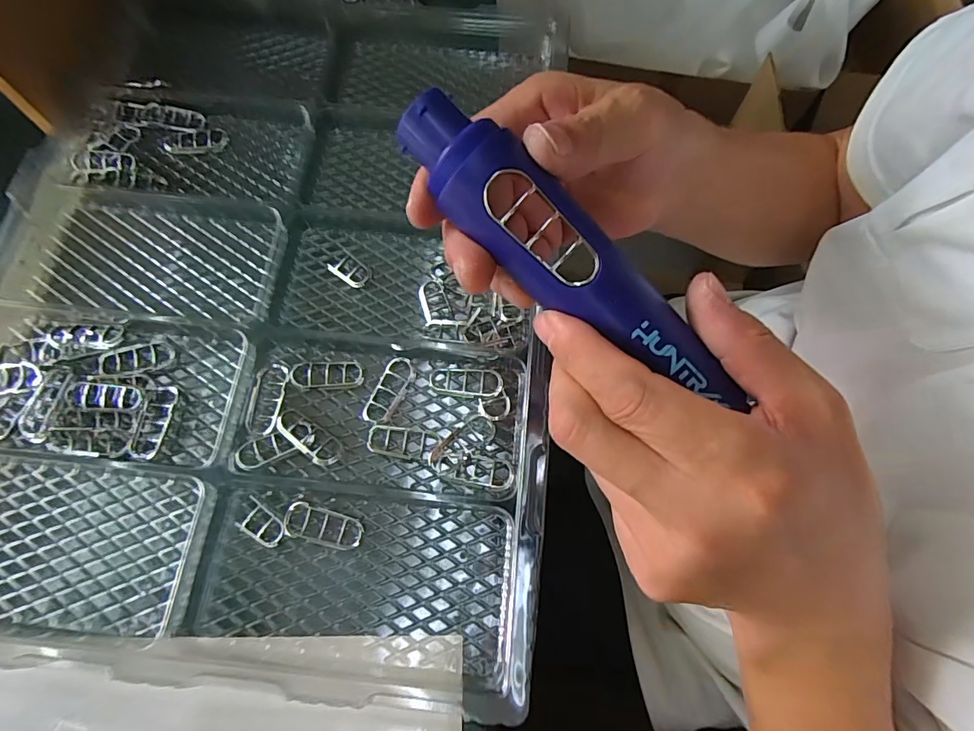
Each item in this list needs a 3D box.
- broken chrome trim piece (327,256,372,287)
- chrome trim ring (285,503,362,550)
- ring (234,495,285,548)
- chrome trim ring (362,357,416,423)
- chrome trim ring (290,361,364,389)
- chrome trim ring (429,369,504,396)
[{"bbox_3d":[-0.109,-0.076,0.382,0.033,0.005,0.020,35,74,10],"label":"broken chrome trim piece"},{"bbox_3d":[-0.108,0.106,0.317,0.051,0.010,0.022,12,71,3],"label":"chrome trim ring"},{"bbox_3d":[-0.150,0.105,0.318,0.035,0.009,0.021,32,73,10],"label":"ring"},{"bbox_3d":[-0.071,0.019,0.349,0.021,0.008,0.051,26,72,8],"label":"chrome trim ring"},{"bbox_3d":[-0.118,0.006,0.352,0.051,0.007,0.022,-2,71,-2],"label":"chrome trim ring"},{"bbox_3d":[-0.015,0.012,0.352,0.054,0.006,0.021,3,71,0],"label":"chrome trim ring"}]

